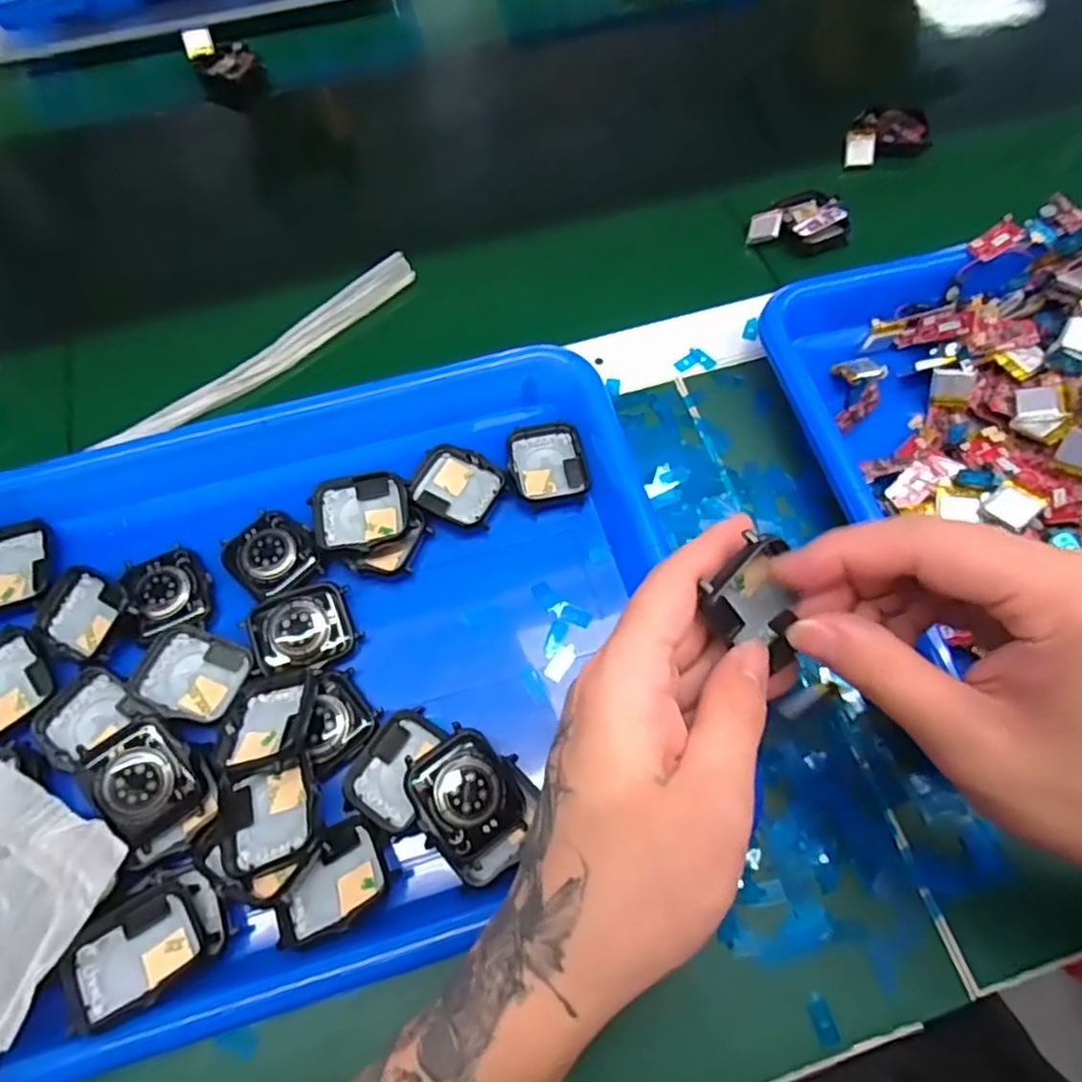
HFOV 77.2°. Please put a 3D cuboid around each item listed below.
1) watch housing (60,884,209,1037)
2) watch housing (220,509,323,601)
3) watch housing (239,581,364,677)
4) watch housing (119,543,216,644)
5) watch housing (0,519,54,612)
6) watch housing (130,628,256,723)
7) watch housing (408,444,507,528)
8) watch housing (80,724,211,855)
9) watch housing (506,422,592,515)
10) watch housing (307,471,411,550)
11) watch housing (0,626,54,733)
[{"bbox_3d":[-0.147,0.150,0.248,0.043,0.012,0.037,-23,55,-31],"label":"watch housing"},{"bbox_3d":[-0.125,0.007,0.317,0.040,0.005,0.037,40,73,17],"label":"watch housing"},{"bbox_3d":[-0.107,0.038,0.300,0.045,0.008,0.036,-17,67,-6],"label":"watch housing"},{"bbox_3d":[-0.170,0.022,0.307,0.033,0.010,0.041,-24,68,-9],"label":"watch housing"},{"bbox_3d":[-0.250,0.012,0.323,0.035,0.014,0.043,-20,67,-7],"label":"watch housing"},{"bbox_3d":[-0.152,0.057,0.294,0.038,0.016,0.036,14,67,8],"label":"watch housing"},{"bbox_3d":[-0.040,-0.026,0.335,0.041,0.008,0.037,22,69,11],"label":"watch housing"},{"bbox_3d":[-0.157,0.095,0.269,0.034,0.011,0.043,-41,92,-24],"label":"watch housing"},{"bbox_3d":[0.003,-0.039,0.341,0.038,0.008,0.045,-13,66,-4],"label":"watch housing"},{"bbox_3d":[-0.085,-0.014,0.322,0.044,0.008,0.037,-15,67,-5],"label":"watch housing"},{"bbox_3d":[-0.235,0.059,0.296,0.038,0.009,0.042,-38,70,-14],"label":"watch housing"}]

